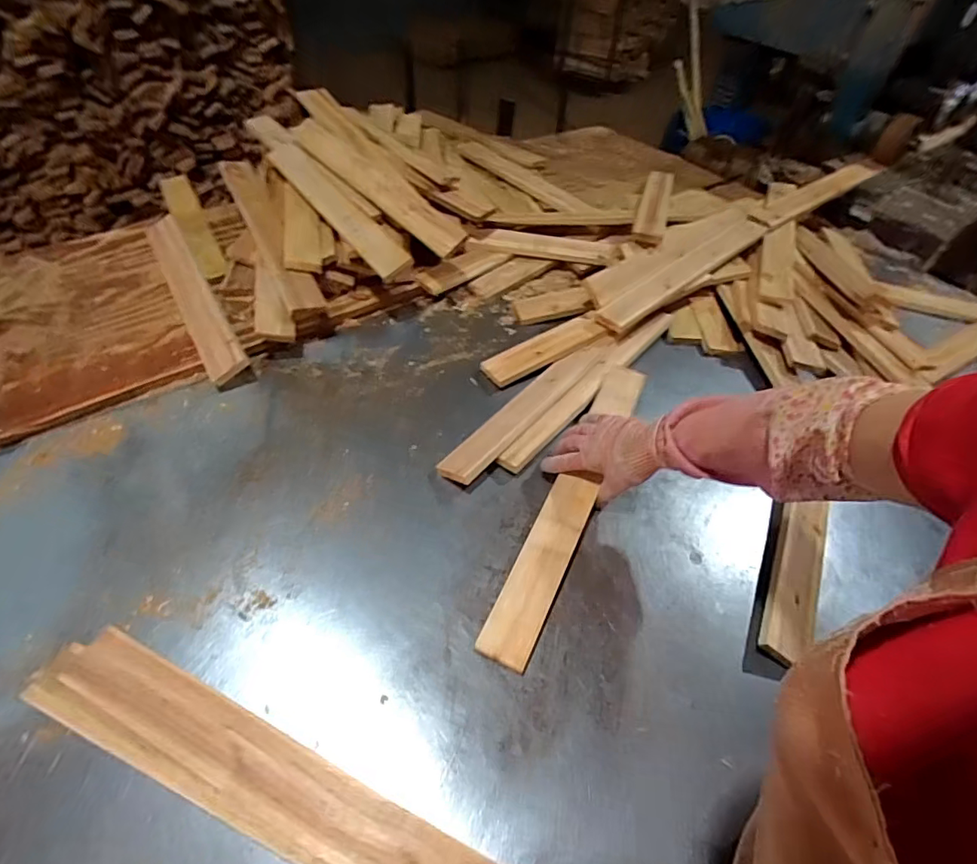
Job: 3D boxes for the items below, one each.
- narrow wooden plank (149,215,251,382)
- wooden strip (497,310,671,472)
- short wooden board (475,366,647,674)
[{"bbox_3d":[-0.549,-0.264,0.922,0.059,0.052,0.522,-25,57,-25],"label":"narrow wooden plank"},{"bbox_3d":[0.183,-0.091,0.835,0.043,0.017,0.456,35,56,21],"label":"wooden strip"},{"bbox_3d":[0.119,0.074,0.682,0.059,0.019,0.474,23,54,13],"label":"short wooden board"}]

